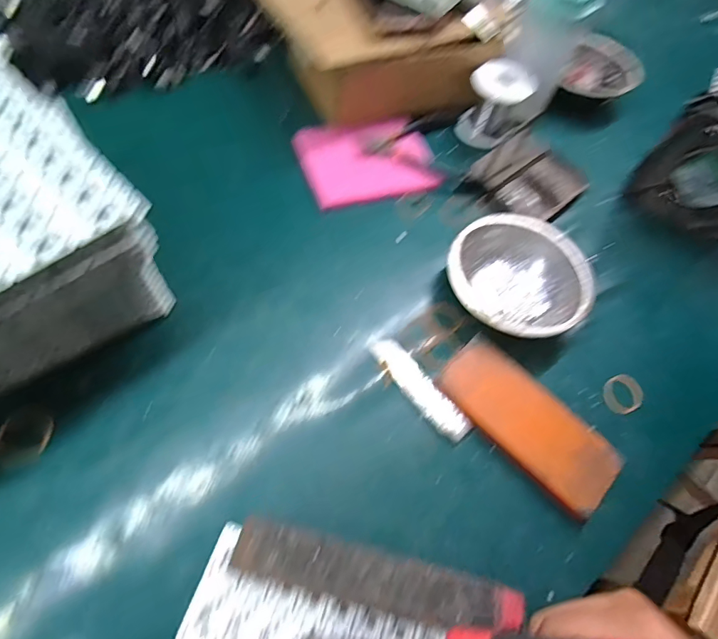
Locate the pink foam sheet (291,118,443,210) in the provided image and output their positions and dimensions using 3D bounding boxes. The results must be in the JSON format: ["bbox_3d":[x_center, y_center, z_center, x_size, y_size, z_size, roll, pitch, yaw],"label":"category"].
[{"bbox_3d":[0.010,-0.181,0.488,0.147,0.007,0.106,-13,72,-9],"label":"pink foam sheet"}]

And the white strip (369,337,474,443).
[{"bbox_3d":[0.051,0.056,0.363,0.026,0.010,0.105,-32,71,-22],"label":"white strip"}]

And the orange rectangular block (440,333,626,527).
[{"bbox_3d":[0.135,0.081,0.352,0.144,0.025,0.066,43,65,15],"label":"orange rectangular block"}]

